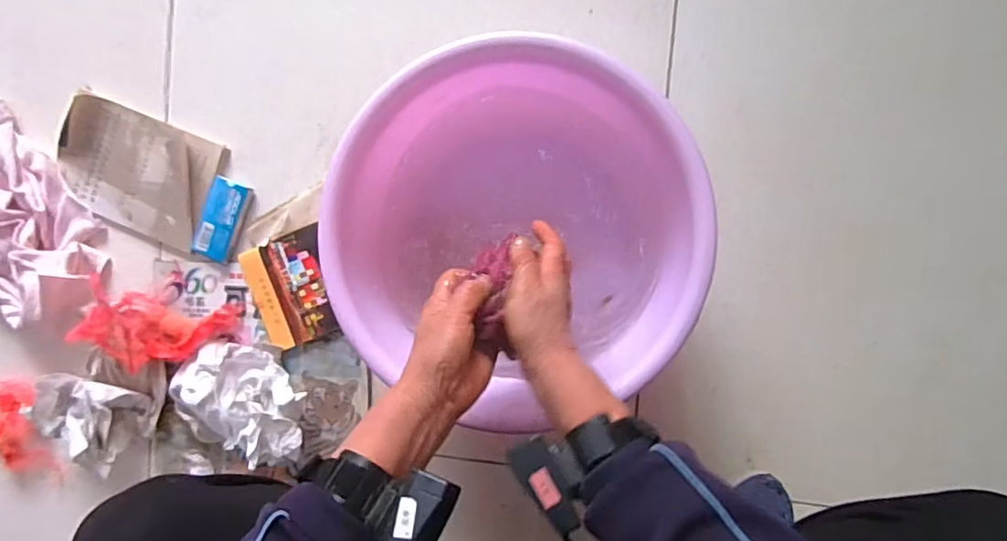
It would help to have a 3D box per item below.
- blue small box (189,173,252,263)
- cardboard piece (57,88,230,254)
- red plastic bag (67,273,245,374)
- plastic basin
[{"bbox_3d":[-0.341,-0.060,0.663,0.052,0.018,0.098,25,94,4],"label":"blue small box"},{"bbox_3d":[-0.451,-0.120,0.669,0.201,0.026,0.141,22,94,4],"label":"cardboard piece"},{"bbox_3d":[-0.410,0.071,0.657,0.176,0.052,0.089,6,93,-14],"label":"red plastic bag"},{"bbox_3d":[0.018,-0.040,0.559,0.344,0.126,0.329,0,92,5],"label":"plastic basin"}]

